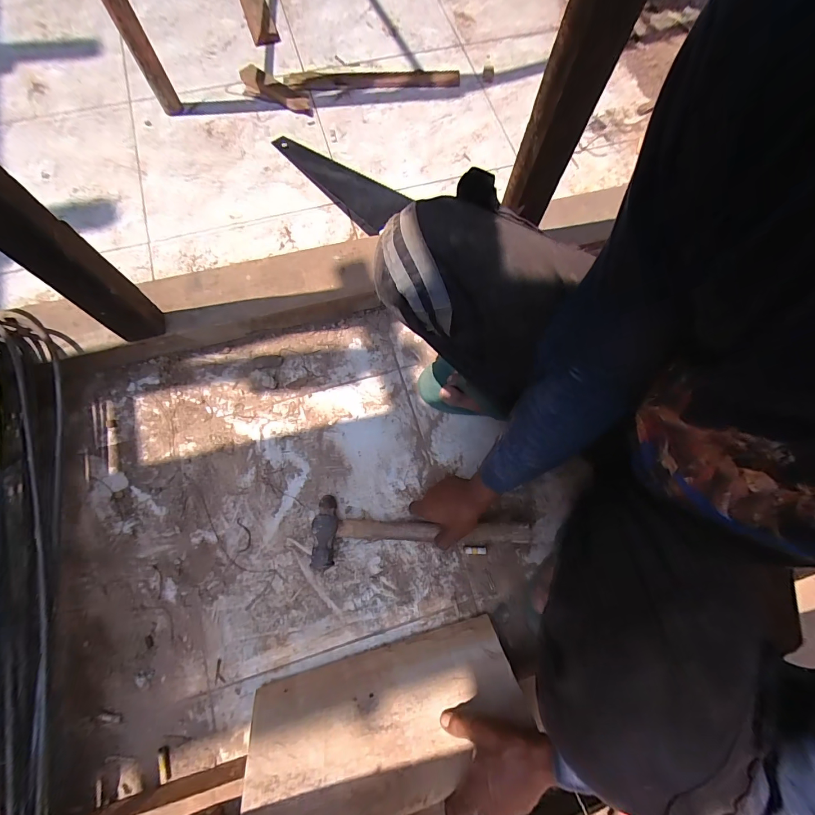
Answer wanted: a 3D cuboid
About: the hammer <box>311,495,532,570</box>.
[{"bbox_3d":[0.020,0.191,0.595,0.327,0.045,0.098,0,72,0],"label":"hammer"}]

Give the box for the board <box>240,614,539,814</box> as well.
[{"bbox_3d":[-0.026,0.392,0.484,0.338,0.016,0.175,-14,32,-6],"label":"board"}]

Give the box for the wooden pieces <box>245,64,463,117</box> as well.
[{"bbox_3d":[-0.129,-0.760,0.911,0.503,0.025,0.149,-4,72,-4],"label":"wooden pieces"}]

